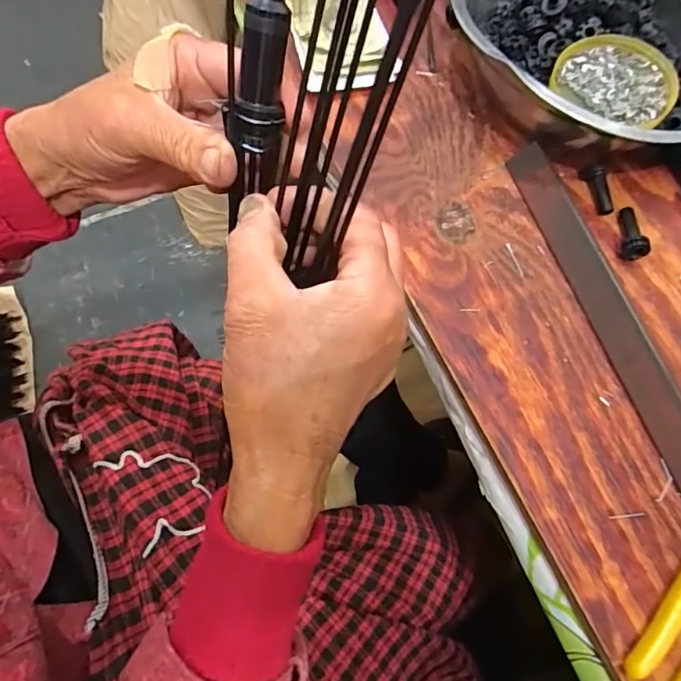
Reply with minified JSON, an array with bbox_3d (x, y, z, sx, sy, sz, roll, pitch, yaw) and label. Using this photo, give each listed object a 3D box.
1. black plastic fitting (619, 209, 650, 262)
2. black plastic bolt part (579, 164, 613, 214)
[{"bbox_3d":[0.205,-0.076,0.377,0.018,0.022,0.039,10,58,1],"label":"black plastic fitting"},{"bbox_3d":[0.190,-0.111,0.388,0.012,0.015,0.040,-10,71,-6],"label":"black plastic bolt part"}]

